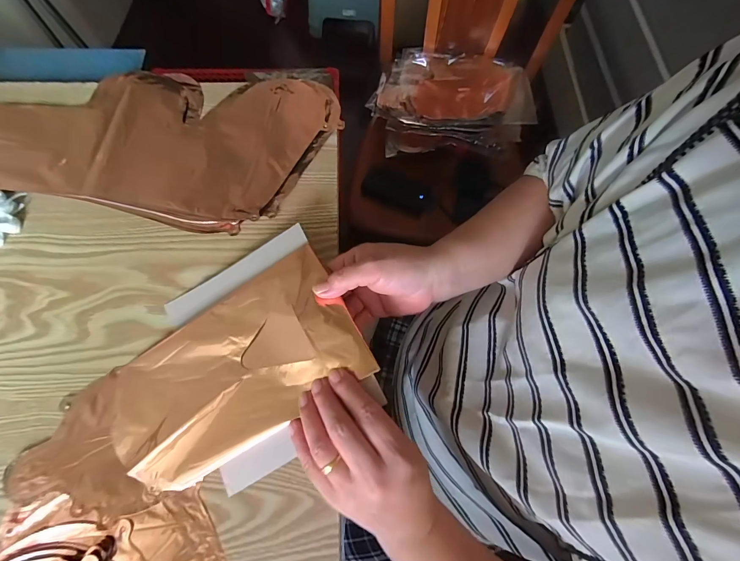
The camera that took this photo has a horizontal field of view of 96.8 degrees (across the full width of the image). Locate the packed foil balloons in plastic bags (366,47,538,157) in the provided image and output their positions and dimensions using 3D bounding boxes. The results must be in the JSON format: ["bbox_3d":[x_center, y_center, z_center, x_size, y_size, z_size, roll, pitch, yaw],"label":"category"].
[{"bbox_3d":[0.189,-0.418,0.765,0.343,0.074,0.256,7,70,0],"label":"packed foil balloons in plastic bags"}]

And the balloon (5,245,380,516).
[{"bbox_3d":[-0.157,0.098,0.291,0.305,0.025,0.132,-31,74,1],"label":"balloon"}]

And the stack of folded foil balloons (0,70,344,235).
[{"bbox_3d":[-0.279,-0.184,0.398,0.440,0.025,0.218,10,70,2],"label":"stack of folded foil balloons"}]

